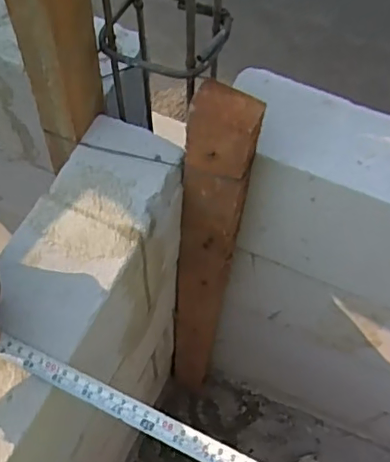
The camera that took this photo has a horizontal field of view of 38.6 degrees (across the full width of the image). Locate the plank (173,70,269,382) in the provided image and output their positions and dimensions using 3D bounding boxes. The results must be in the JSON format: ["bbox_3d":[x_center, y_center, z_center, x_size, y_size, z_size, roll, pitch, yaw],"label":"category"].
[{"bbox_3d":[0.011,0.100,0.817,0.066,0.849,0.043,20,63,8],"label":"plank"}]

